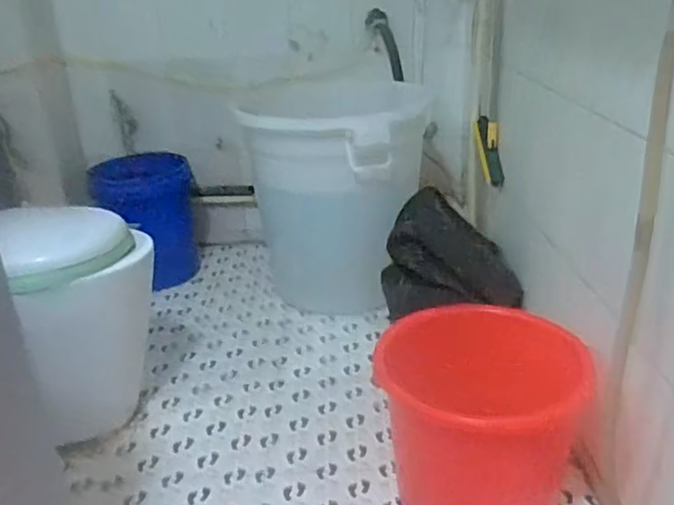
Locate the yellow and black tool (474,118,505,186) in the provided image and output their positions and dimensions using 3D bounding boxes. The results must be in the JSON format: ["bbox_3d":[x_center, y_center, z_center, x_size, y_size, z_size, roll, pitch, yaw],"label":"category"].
[{"bbox_3d":[0.418,-0.280,1.783,0.029,0.208,0.102,-7,-17,-8],"label":"yellow and black tool"}]

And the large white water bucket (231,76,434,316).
[{"bbox_3d":[0.004,-0.185,1.945,0.503,0.564,0.471,-1,24,0],"label":"large white water bucket"}]

